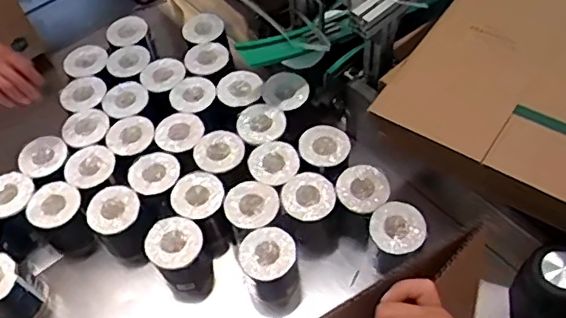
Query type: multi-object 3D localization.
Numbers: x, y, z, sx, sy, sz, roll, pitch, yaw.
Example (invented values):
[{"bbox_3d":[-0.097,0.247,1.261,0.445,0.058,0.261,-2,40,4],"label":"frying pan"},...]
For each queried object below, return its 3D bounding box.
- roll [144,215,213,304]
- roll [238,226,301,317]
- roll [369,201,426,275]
[{"bbox_3d":[-0.179,0.190,1.022,0.094,0.165,0.110,-37,61,-20],"label":"roll"},{"bbox_3d":[-0.020,0.202,0.997,0.092,0.159,0.101,-2,55,3],"label":"roll"},{"bbox_3d":[0.199,0.144,0.996,0.097,0.093,0.107,17,58,15],"label":"roll"}]

